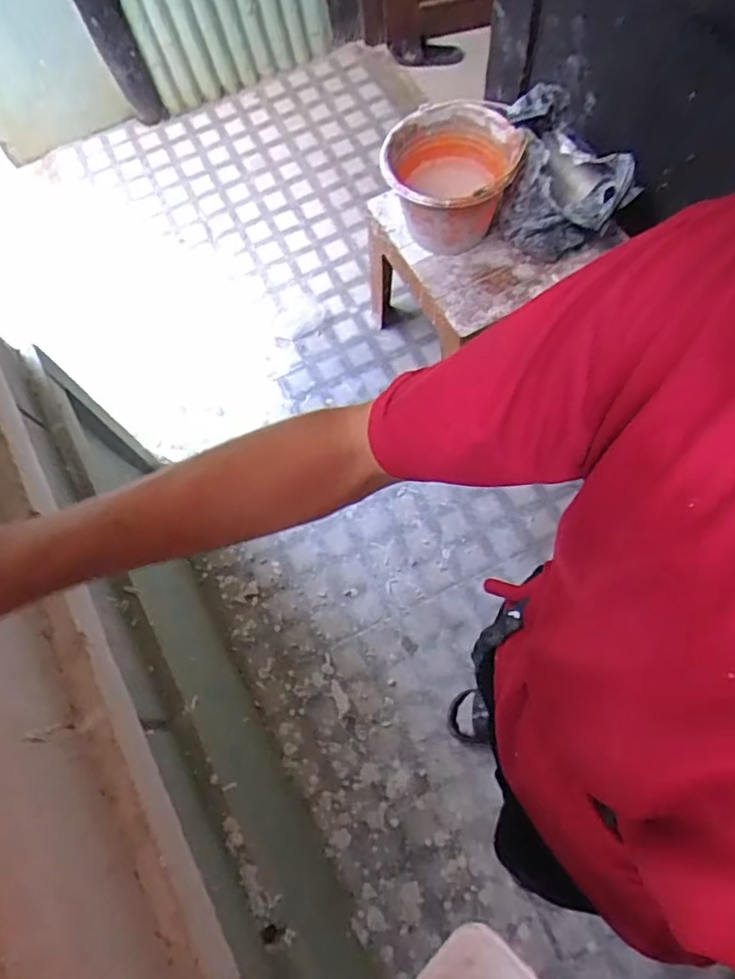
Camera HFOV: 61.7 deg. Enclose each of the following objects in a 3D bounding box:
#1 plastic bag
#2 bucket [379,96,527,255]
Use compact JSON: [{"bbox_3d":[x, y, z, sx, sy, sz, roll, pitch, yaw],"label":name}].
[{"bbox_3d":[0.369,-0.588,1.209,0.206,0.289,0.225,1,66,2],"label":"plastic bag"},{"bbox_3d":[0.166,-0.646,1.301,0.259,0.262,0.245,-1,66,1],"label":"bucket"}]

